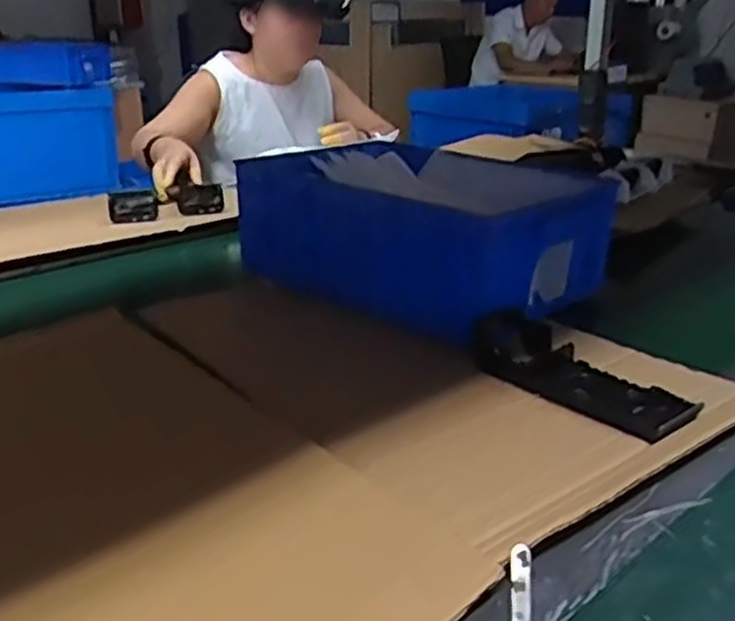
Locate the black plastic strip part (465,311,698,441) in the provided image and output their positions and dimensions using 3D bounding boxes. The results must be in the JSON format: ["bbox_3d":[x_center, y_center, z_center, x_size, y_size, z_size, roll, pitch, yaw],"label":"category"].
[{"bbox_3d":[0.199,0.055,0.723,0.089,0.040,0.213,-18,28,-34],"label":"black plastic strip part"}]

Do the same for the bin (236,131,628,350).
[{"bbox_3d":[0.081,-0.115,0.968,0.383,0.135,0.318,20,29,41],"label":"bin"}]

